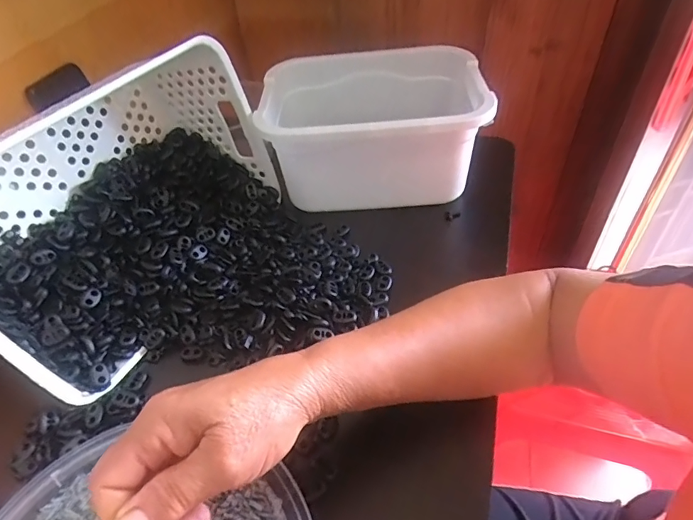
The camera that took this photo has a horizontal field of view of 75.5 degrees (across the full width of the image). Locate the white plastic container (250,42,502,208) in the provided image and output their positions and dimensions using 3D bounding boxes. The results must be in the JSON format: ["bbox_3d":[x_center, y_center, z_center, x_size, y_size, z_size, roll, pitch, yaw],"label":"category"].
[{"bbox_3d":[0.033,-0.172,0.558,0.259,0.116,0.228,-2,47,3],"label":"white plastic container"}]

